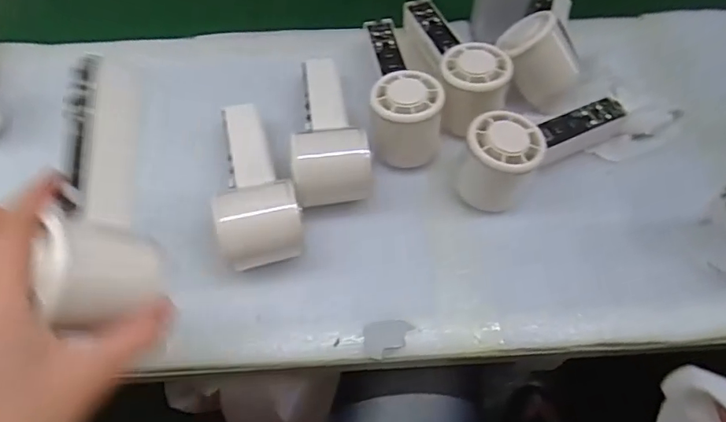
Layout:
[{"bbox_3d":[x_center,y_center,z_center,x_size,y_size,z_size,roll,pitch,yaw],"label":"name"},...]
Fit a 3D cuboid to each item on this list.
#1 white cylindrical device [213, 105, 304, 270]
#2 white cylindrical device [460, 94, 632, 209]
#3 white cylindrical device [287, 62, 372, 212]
[{"bbox_3d":[-0.082,-0.028,0.396,0.057,0.054,0.158,-11,59,-6],"label":"white cylindrical device"},{"bbox_3d":[0.144,-0.050,0.421,0.168,0.062,0.051,-18,59,-26],"label":"white cylindrical device"},{"bbox_3d":[-0.032,-0.073,0.426,0.056,0.053,0.159,-8,59,-5],"label":"white cylindrical device"}]

